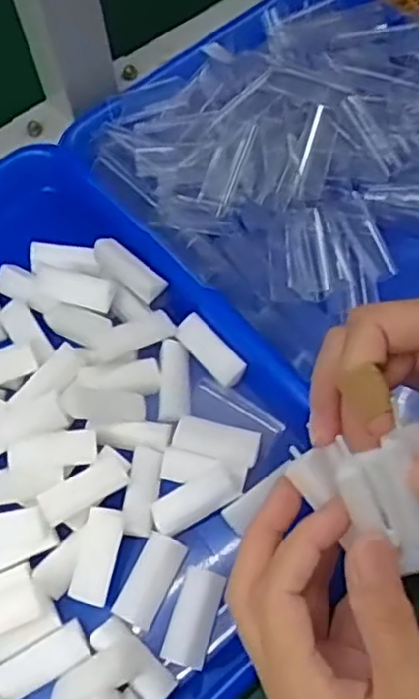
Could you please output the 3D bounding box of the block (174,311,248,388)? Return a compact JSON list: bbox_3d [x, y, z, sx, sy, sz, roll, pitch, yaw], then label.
[{"bbox_3d":[0.001,0.001,0.389,0.017,0.011,0.046,-39,69,-15],"label":"block"}]

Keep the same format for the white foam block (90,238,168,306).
[{"bbox_3d":[-0.048,-0.048,0.411,0.050,0.018,0.018,39,72,19],"label":"white foam block"}]

